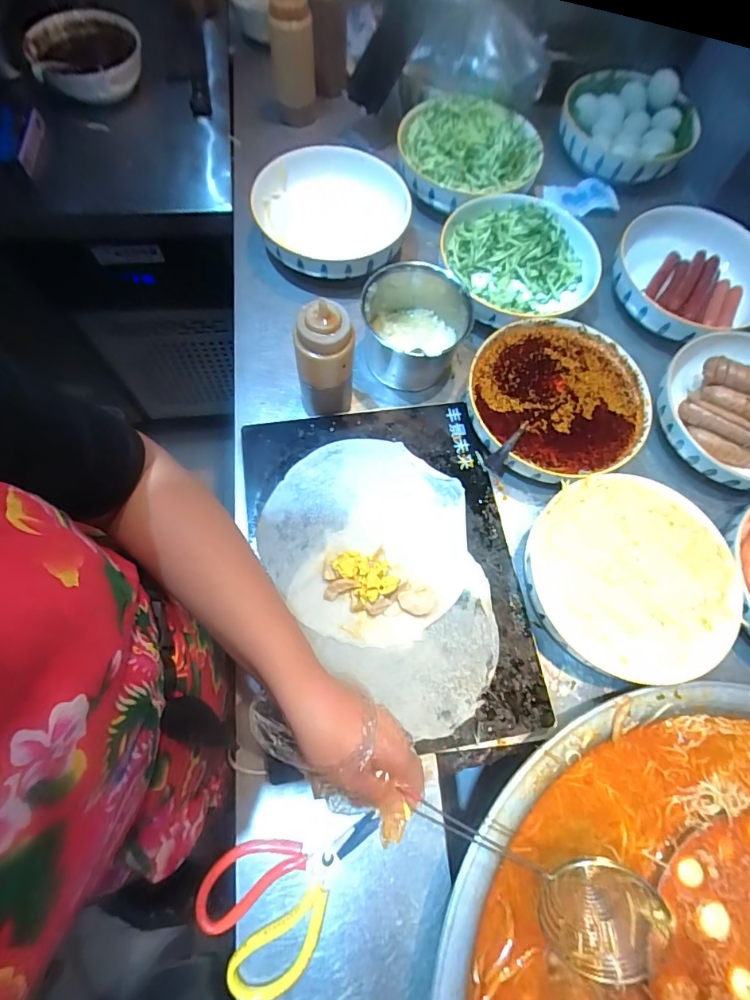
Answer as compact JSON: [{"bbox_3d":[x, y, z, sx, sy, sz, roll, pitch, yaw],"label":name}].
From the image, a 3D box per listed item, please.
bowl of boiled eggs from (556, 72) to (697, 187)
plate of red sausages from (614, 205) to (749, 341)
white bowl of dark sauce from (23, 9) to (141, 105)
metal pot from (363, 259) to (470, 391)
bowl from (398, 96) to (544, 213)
[{"bbox_3d":[0.449,-0.672,0.831,0.229,0.065,0.237,1,71,-3],"label":"bowl of boiled eggs"},{"bbox_3d":[0.476,-0.335,0.713,0.232,0.064,0.230,1,71,-3],"label":"plate of red sausages"},{"bbox_3d":[-0.448,-0.701,0.732,0.162,0.075,0.154,1,71,-3],"label":"white bowl of dark sauce"},{"bbox_3d":[0.049,-0.230,0.621,0.128,0.100,0.128,1,71,-3],"label":"metal pot"},{"bbox_3d":[0.158,-0.566,0.749,0.228,0.060,0.213,0,71,-4],"label":"bowl"}]

